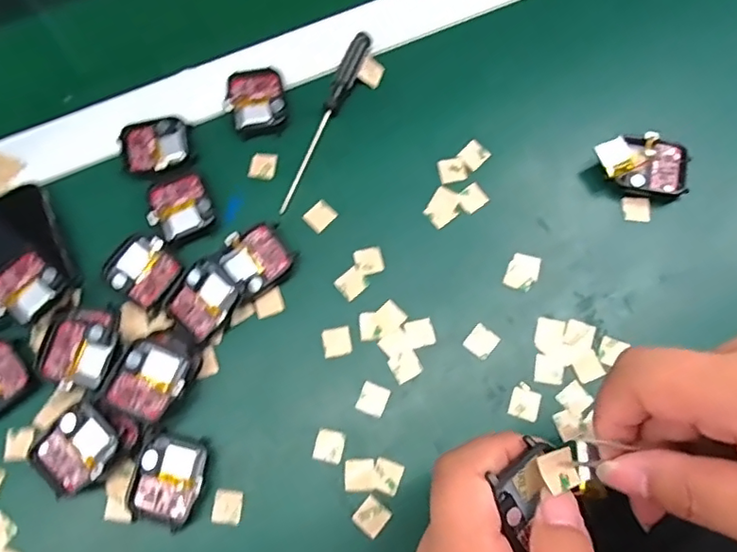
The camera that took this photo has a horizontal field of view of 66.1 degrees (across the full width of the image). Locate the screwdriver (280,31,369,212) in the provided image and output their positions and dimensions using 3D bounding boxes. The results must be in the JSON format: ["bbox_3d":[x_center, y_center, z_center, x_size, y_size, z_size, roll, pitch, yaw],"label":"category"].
[{"bbox_3d":[-0.026,-0.100,0.363,0.012,0.009,0.132,20,74,8],"label":"screwdriver"}]

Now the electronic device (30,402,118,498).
[{"bbox_3d":[-0.154,0.093,0.305,0.042,0.017,0.036,-39,75,-10],"label":"electronic device"}]

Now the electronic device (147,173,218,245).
[{"bbox_3d":[-0.115,-0.042,0.347,0.037,0.004,0.044,-24,73,-5],"label":"electronic device"}]

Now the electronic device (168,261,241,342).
[{"bbox_3d":[-0.095,0.014,0.327,0.037,0.012,0.038,42,78,13],"label":"electronic device"}]

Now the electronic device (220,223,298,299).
[{"bbox_3d":[-0.066,-0.011,0.338,0.037,0.012,0.036,-37,75,-9],"label":"electronic device"}]

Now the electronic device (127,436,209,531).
[{"bbox_3d":[-0.107,0.110,0.303,0.036,0.012,0.043,11,73,6],"label":"electronic device"}]

